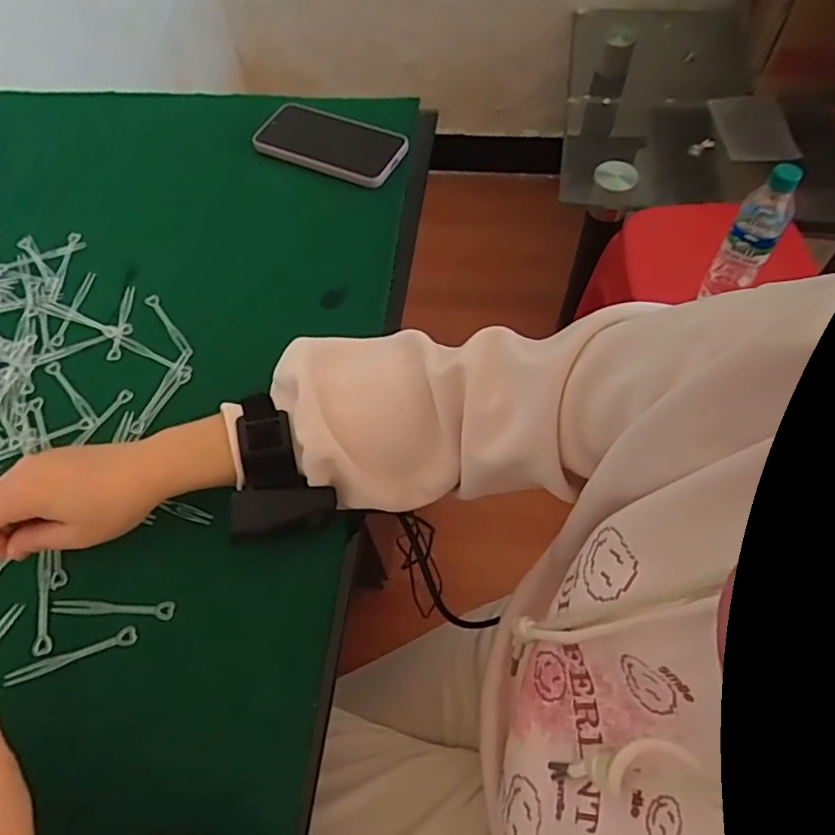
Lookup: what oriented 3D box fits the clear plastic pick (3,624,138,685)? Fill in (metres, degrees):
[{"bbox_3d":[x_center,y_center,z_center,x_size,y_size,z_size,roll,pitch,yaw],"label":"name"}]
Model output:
[{"bbox_3d":[-0.235,0.162,0.408,0.084,0.004,0.012,-22,61,-8],"label":"clear plastic pick"}]

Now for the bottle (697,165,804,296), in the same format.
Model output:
[{"bbox_3d":[0.446,-0.239,0.805,0.059,0.214,0.067,31,67,20],"label":"bottle"}]

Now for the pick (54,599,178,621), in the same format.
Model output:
[{"bbox_3d":[-0.214,0.134,0.427,0.088,0.005,0.011,1,61,5],"label":"pick"}]

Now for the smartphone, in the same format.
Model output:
[{"bbox_3d":[-0.092,-0.297,0.650,0.159,0.017,0.075,25,70,9],"label":"smartphone"}]

